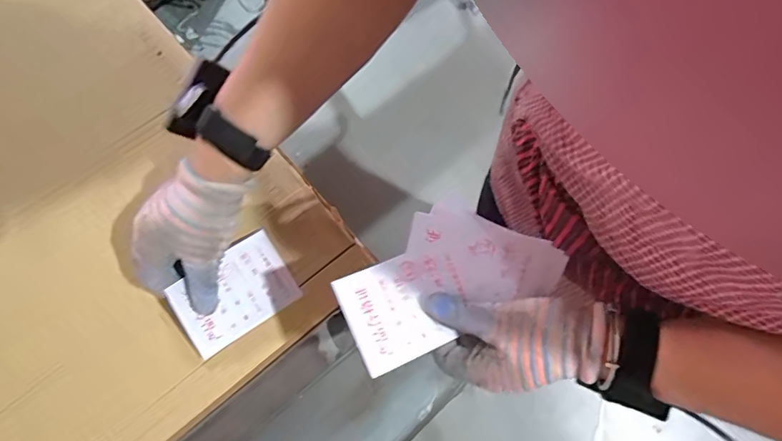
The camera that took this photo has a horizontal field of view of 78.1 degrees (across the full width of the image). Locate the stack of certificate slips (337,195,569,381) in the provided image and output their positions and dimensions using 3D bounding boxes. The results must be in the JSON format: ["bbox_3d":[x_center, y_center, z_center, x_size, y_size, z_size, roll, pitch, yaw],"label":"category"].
[{"bbox_3d":[0.042,0.039,0.378,0.166,0.020,0.093,-26,76,-5],"label":"stack of certificate slips"}]

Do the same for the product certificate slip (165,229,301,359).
[{"bbox_3d":[-0.144,0.066,0.449,0.104,0.020,0.074,-34,93,-20],"label":"product certificate slip"}]

